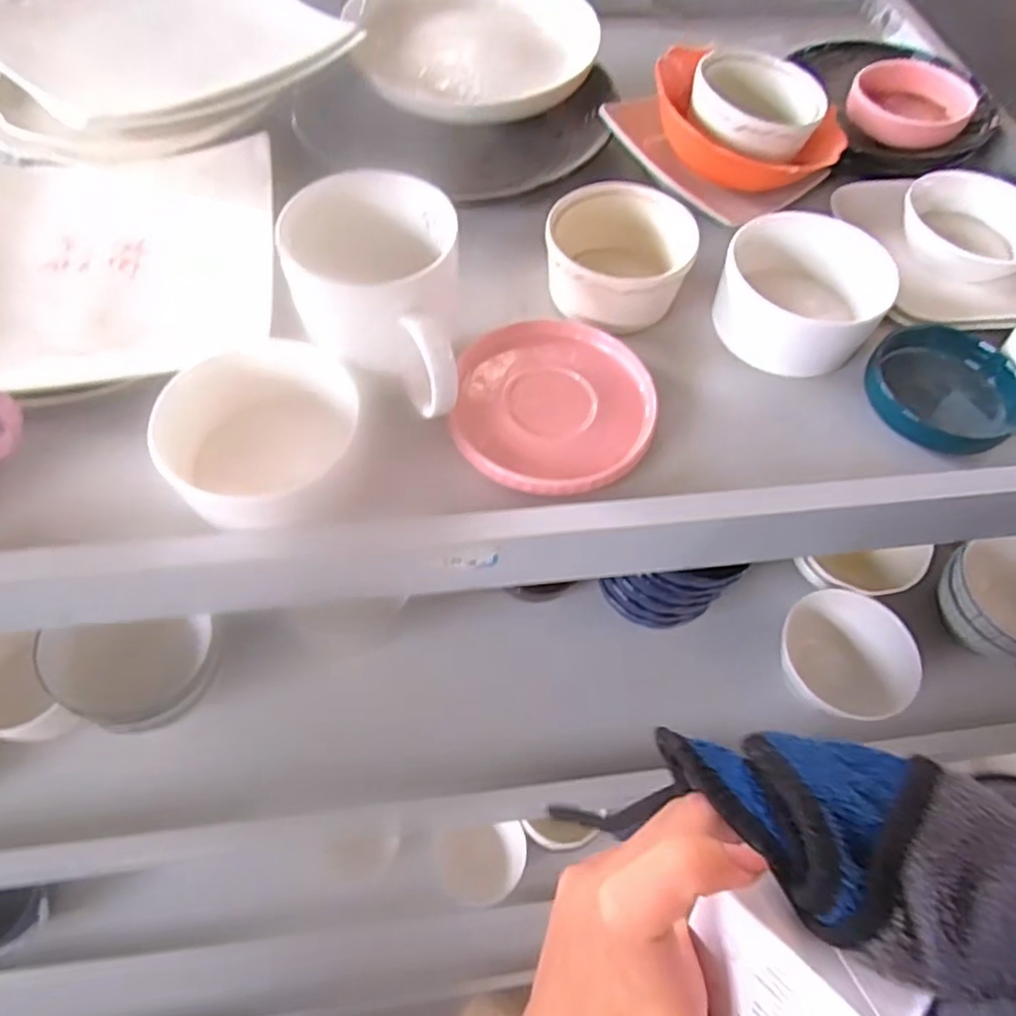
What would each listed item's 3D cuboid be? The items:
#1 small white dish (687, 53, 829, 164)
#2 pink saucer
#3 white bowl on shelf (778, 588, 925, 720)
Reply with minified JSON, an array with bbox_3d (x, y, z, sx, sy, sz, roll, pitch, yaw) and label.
[{"bbox_3d":[0.174,-0.286,0.489,0.091,0.032,0.086,1,59,-2],"label":"small white dish"},{"bbox_3d":[0.027,-0.061,0.401,0.113,0.018,0.116,1,59,-2],"label":"pink saucer"},{"bbox_3d":[0.295,0.135,0.600,0.120,0.060,0.104,38,64,18],"label":"white bowl on shelf"}]

